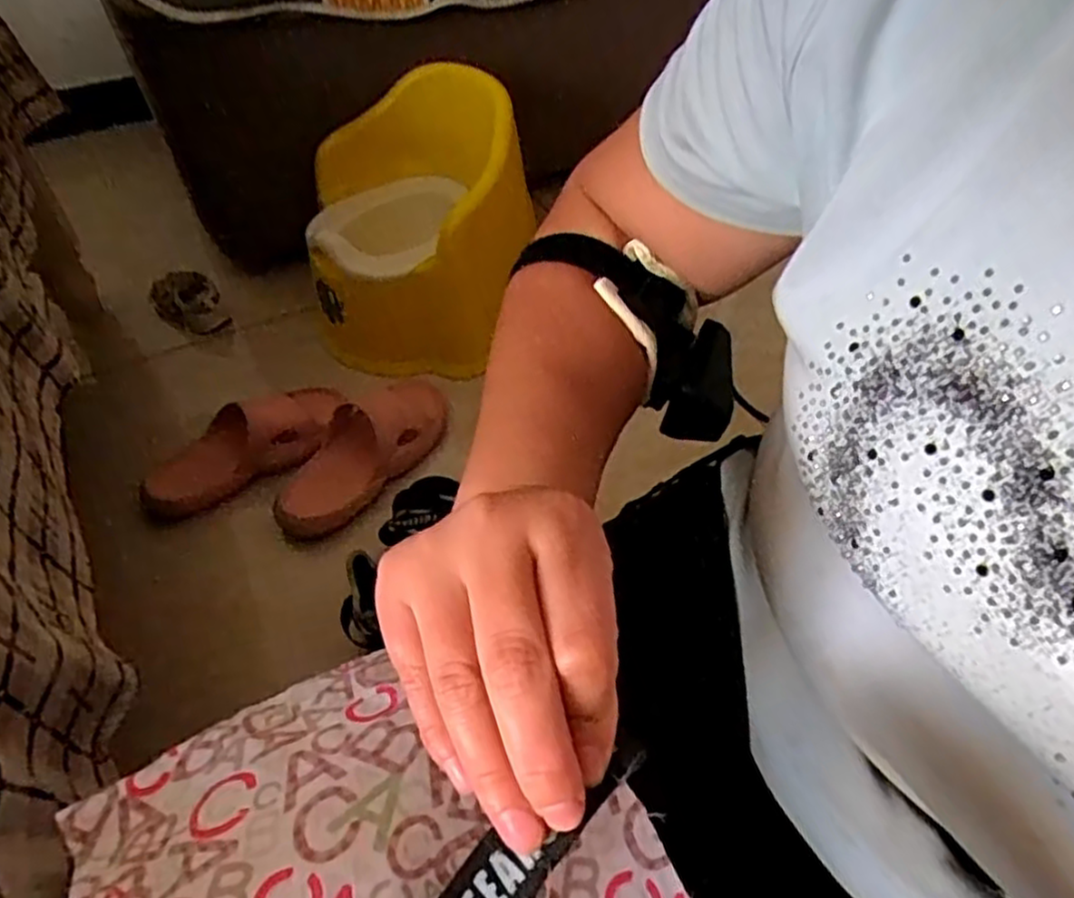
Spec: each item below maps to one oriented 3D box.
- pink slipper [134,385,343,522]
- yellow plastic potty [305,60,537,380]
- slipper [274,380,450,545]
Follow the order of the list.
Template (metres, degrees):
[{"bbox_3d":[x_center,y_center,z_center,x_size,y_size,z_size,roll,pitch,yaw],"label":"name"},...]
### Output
[{"bbox_3d":[-0.352,-0.003,0.880,0.243,0.086,0.098,-30,53,-9],"label":"pink slipper"},{"bbox_3d":[-0.168,-0.364,1.094,0.303,0.316,0.491,-3,48,-1],"label":"yellow plastic potty"},{"bbox_3d":[-0.214,-0.003,0.891,0.101,0.073,0.285,27,54,23],"label":"slipper"}]

